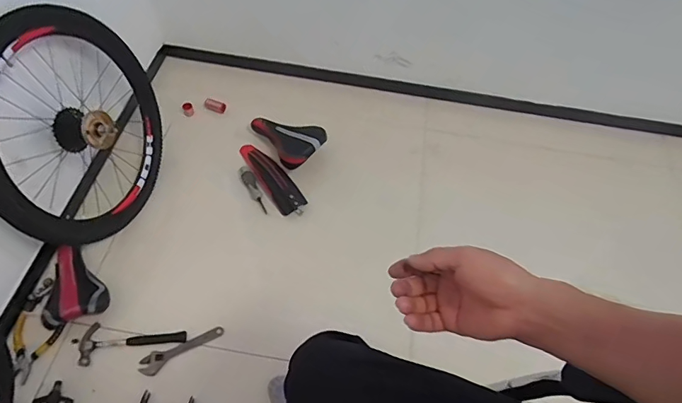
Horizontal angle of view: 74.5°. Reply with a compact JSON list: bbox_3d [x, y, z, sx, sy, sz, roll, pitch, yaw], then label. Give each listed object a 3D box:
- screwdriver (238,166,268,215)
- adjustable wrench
[{"bbox_3d":[-0.249,-0.036,1.289,0.034,0.045,0.169,-28,62,-21],"label":"screwdriver"},{"bbox_3d":[-0.370,0.342,1.044,0.192,0.009,0.046,-26,61,-20],"label":"adjustable wrench"}]

